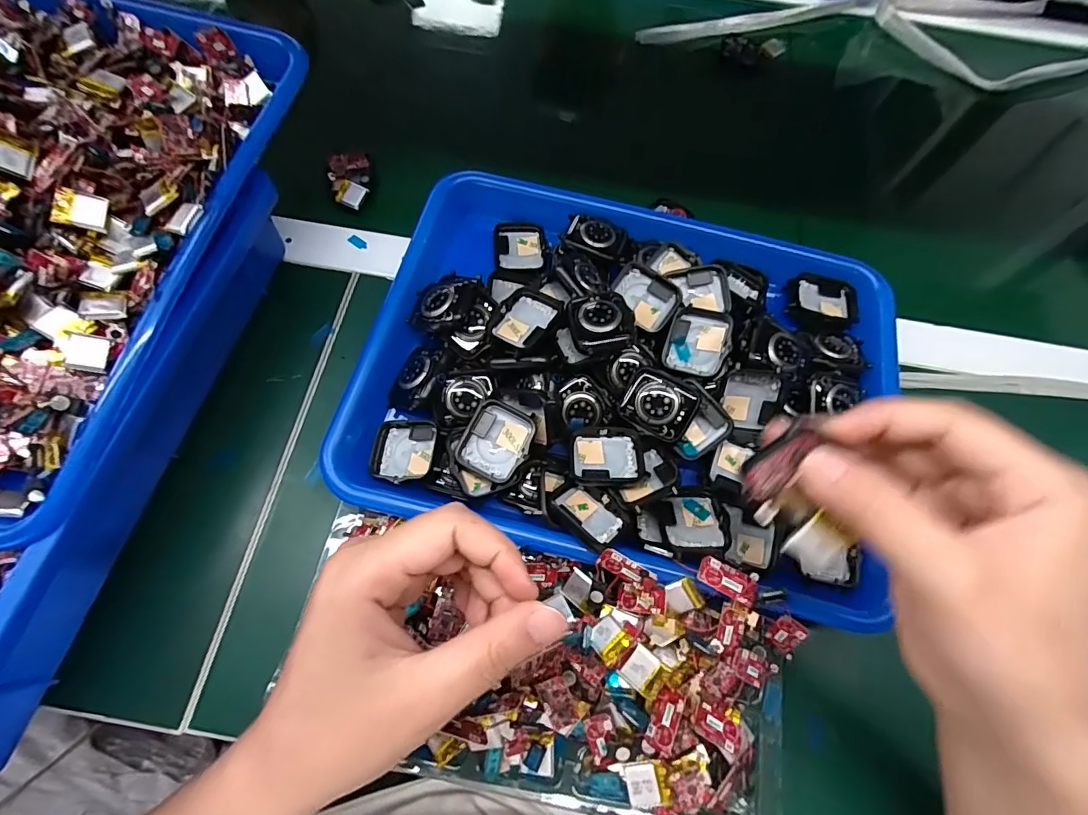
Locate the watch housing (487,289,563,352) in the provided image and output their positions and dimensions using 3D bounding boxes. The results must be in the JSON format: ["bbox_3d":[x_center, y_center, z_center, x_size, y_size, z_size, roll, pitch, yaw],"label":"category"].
[{"bbox_3d":[-0.011,-0.053,0.295,0.034,0.017,0.044,31,69,10],"label":"watch housing"}]

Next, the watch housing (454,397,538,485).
[{"bbox_3d":[-0.026,0.018,0.273,0.036,0.010,0.041,23,68,7],"label":"watch housing"}]

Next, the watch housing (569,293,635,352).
[{"bbox_3d":[0.032,-0.051,0.280,0.035,0.007,0.040,-14,59,6],"label":"watch housing"}]

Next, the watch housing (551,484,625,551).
[{"bbox_3d":[0.023,0.061,0.265,0.036,0.011,0.033,37,30,17],"label":"watch housing"}]

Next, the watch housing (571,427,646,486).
[{"bbox_3d":[0.037,0.028,0.279,0.041,0.010,0.035,3,67,-2],"label":"watch housing"}]

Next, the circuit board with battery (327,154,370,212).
[{"bbox_3d":[-0.153,-0.179,0.384,0.028,0.014,0.048,-4,67,-5],"label":"circuit board with battery"}]

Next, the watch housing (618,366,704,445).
[{"bbox_3d":[0.067,-0.001,0.282,0.040,0.008,0.033,31,90,14],"label":"watch housing"}]

